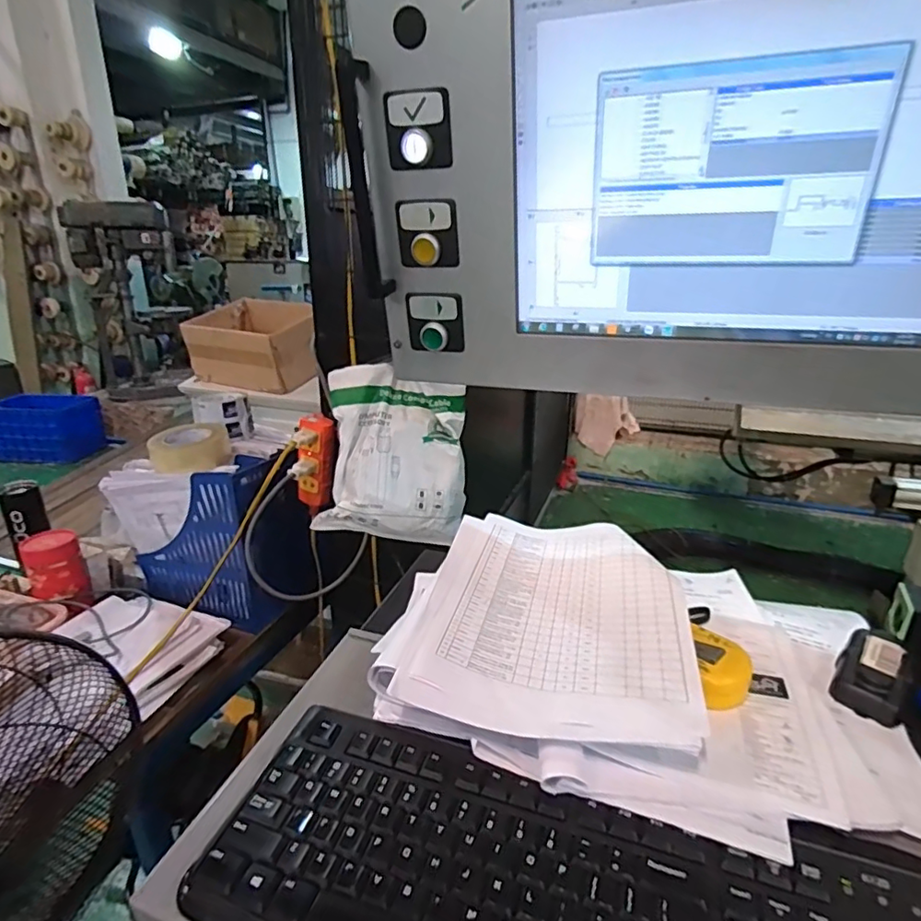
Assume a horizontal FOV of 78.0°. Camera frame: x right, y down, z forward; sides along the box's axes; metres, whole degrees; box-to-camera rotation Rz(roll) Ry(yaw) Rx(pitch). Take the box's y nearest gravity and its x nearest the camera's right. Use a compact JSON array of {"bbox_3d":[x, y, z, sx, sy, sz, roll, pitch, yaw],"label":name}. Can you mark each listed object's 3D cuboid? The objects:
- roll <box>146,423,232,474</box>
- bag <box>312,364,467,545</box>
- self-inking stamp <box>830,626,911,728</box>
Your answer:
[{"bbox_3d":[-0.472,-0.023,0.996,0.127,0.051,0.124,-11,23,-27],"label":"roll"},{"bbox_3d":[-0.094,-0.010,0.831,0.211,0.245,0.050,7,-6,-6],"label":"bag"},{"bbox_3d":[0.350,0.174,0.483,0.047,0.024,0.101,15,26,36],"label":"self-inking stamp"}]

